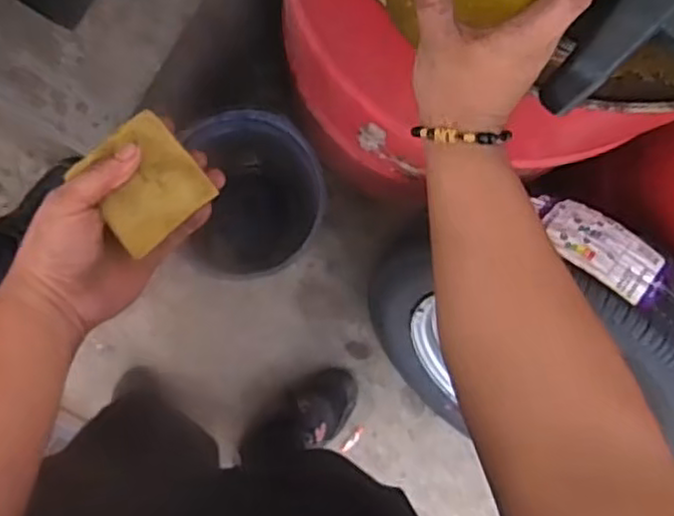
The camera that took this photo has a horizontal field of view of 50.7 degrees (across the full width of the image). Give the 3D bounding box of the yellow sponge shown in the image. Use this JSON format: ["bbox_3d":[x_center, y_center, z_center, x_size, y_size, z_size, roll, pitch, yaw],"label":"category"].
[{"bbox_3d":[-0.130,-0.053,0.485,0.066,0.013,0.074,-39,92,-5],"label":"yellow sponge"}]

